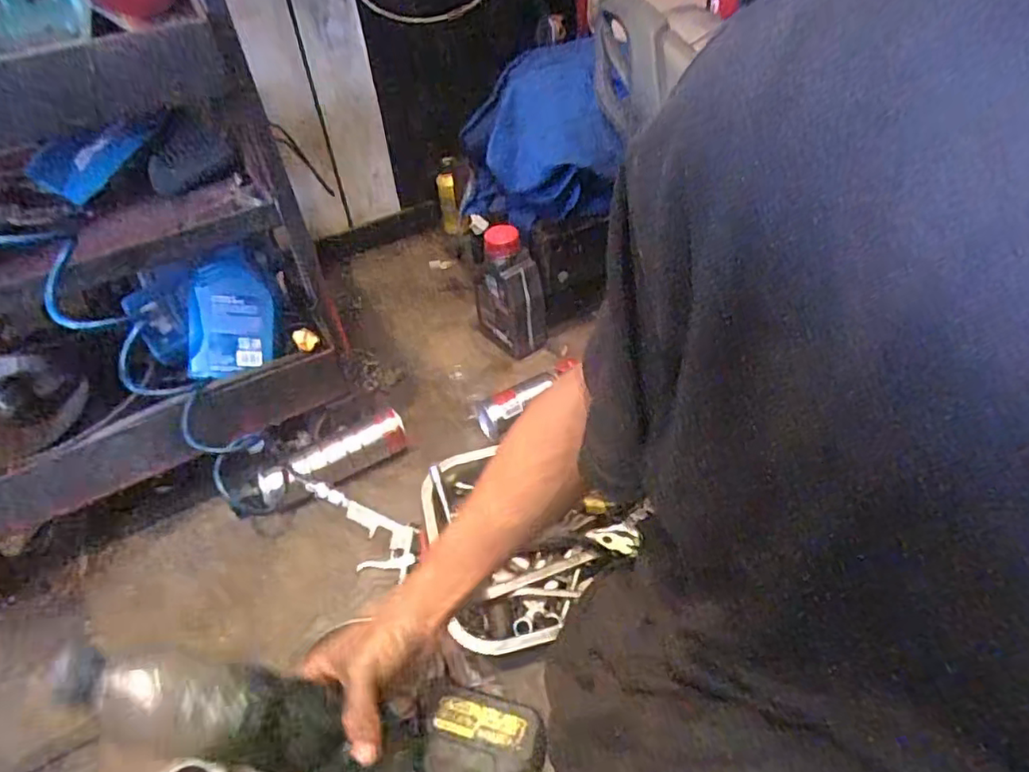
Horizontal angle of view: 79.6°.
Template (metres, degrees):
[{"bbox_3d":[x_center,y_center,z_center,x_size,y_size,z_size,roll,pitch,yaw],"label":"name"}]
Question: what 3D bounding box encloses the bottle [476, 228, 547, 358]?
[{"bbox_3d":[-0.009,-0.161,1.010,0.082,0.214,0.123,-20,47,-16],"label":"bottle"}]

